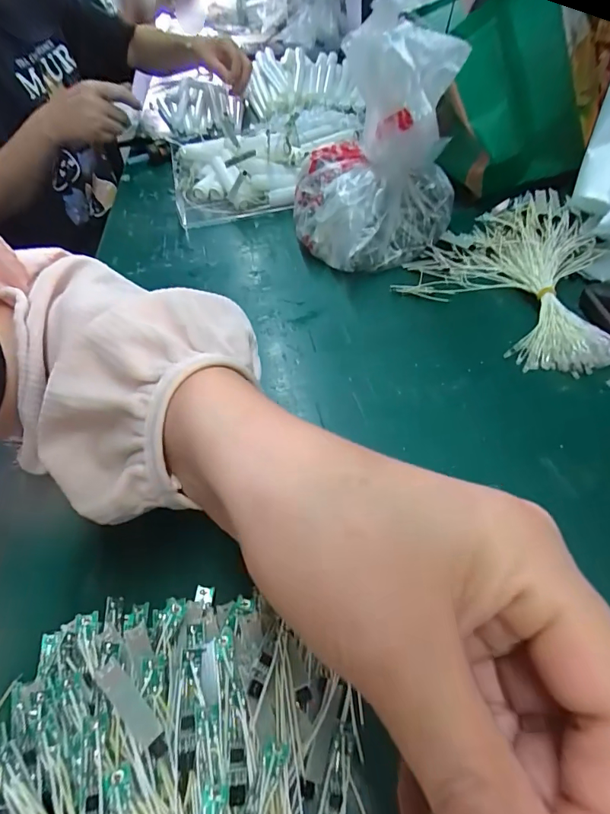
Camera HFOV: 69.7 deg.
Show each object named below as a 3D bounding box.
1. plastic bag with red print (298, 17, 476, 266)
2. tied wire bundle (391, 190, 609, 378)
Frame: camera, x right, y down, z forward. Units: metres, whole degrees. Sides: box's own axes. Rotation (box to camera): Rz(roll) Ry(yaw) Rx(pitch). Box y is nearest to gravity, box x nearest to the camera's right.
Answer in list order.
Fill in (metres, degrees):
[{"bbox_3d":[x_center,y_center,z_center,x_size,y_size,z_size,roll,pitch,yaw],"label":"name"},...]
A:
[{"bbox_3d":[0.063,-0.220,0.382,0.146,0.162,0.133,-6,46,1],"label":"plastic bag with red print"},{"bbox_3d":[0.158,-0.109,0.351,0.149,0.042,0.180,8,48,14],"label":"tied wire bundle"}]

